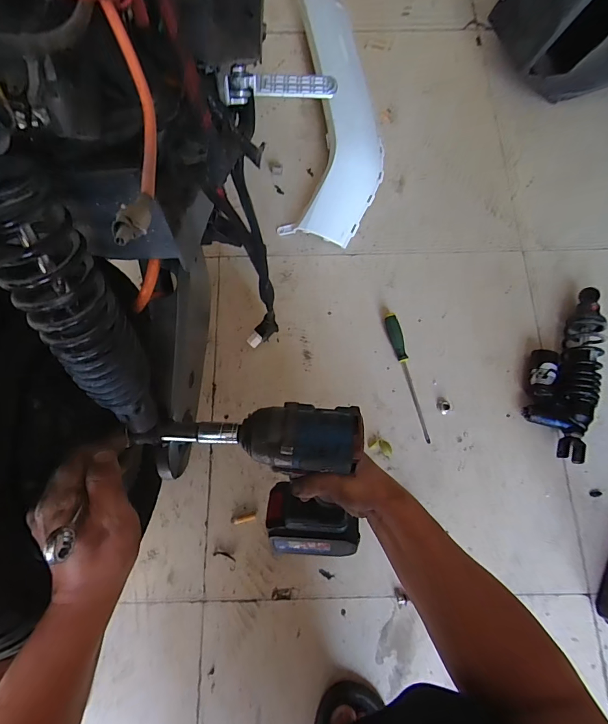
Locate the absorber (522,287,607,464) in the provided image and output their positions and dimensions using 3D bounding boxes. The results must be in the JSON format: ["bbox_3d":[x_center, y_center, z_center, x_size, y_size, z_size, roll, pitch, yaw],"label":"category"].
[{"bbox_3d":[0.449,0.010,0.646,0.106,0.050,0.302,14,76,4],"label":"absorber"}]

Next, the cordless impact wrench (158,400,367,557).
[{"bbox_3d":[-0.033,0.147,0.429,0.187,0.255,0.077,-5,38,-1],"label":"cordless impact wrench"}]

